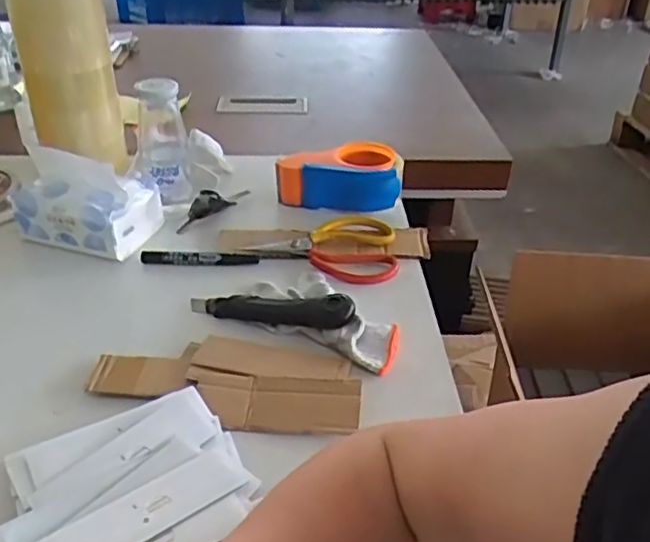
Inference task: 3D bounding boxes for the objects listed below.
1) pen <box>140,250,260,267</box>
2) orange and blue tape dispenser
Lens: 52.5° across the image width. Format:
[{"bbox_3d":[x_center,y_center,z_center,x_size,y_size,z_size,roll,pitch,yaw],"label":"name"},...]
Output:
[{"bbox_3d":[-0.141,-0.012,0.742,0.128,0.016,0.016,2,34,-1],"label":"pen"},{"bbox_3d":[0.022,-0.125,0.859,0.156,0.060,0.089,8,34,9],"label":"orange and blue tape dispenser"}]

